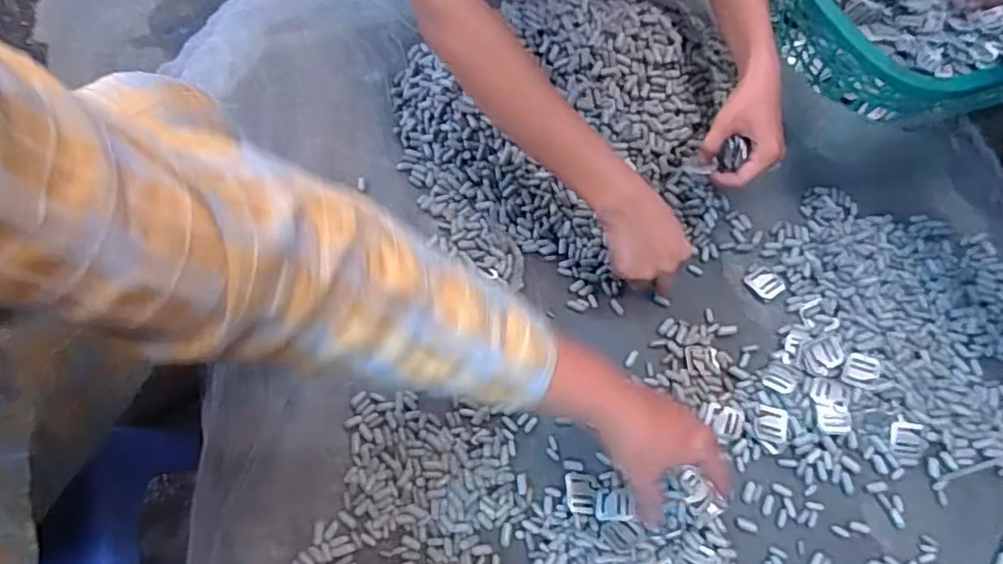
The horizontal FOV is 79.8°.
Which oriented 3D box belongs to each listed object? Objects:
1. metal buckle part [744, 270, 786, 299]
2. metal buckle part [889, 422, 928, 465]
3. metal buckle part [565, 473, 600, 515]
[{"bbox_3d":[0.284,0.001,0.646,0.027,0.007,0.034,-37,73,-14],"label":"metal buckle part"},{"bbox_3d":[0.390,0.155,0.574,0.034,0.006,0.038,6,69,2],"label":"metal buckle part"},{"bbox_3d":[0.075,0.198,0.561,0.030,0.009,0.035,4,69,1],"label":"metal buckle part"}]

